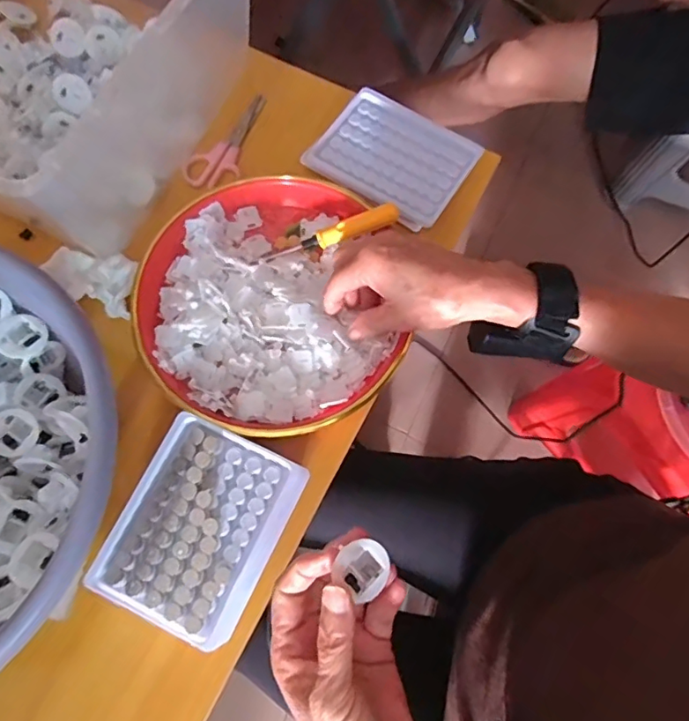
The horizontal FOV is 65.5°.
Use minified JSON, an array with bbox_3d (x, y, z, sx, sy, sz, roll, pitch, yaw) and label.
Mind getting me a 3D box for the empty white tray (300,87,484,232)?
[{"bbox_3d":[0.042,-0.182,0.479,0.129,0.011,0.103,32,75,8],"label":"empty white tray"}]

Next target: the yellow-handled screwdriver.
[{"bbox_3d":[-0.016,-0.102,0.447,0.125,0.020,0.019,-18,73,11],"label":"yellow-handled screwdriver"}]

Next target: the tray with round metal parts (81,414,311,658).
[{"bbox_3d":[-0.100,0.114,0.371,0.105,0.021,0.128,24,74,6],"label":"tray with round metal parts"}]

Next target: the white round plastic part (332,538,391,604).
[{"bbox_3d":[0.010,0.112,0.288,0.029,0.010,0.026,-29,76,-10],"label":"white round plastic part"}]

